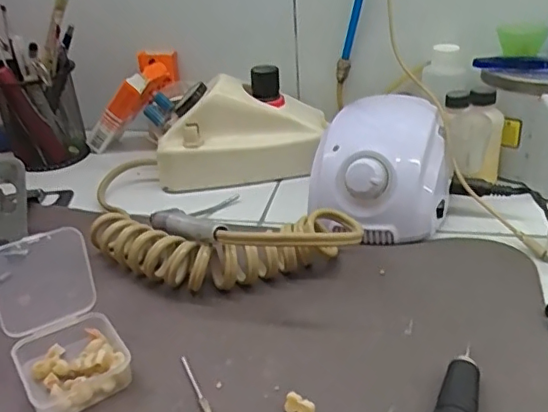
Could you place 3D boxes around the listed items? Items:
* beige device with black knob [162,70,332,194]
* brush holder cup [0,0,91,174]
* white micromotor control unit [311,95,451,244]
[{"bbox_3d":[-0.032,-0.075,0.544,0.163,0.085,0.078,-6,28,-4],"label":"beige device with black knob"},{"bbox_3d":[-0.248,-0.123,0.596,0.091,0.153,0.077,-16,31,-21],"label":"brush holder cup"},{"bbox_3d":[0.089,-0.033,0.462,0.105,0.070,0.146,4,29,14],"label":"white micromotor control unit"}]

